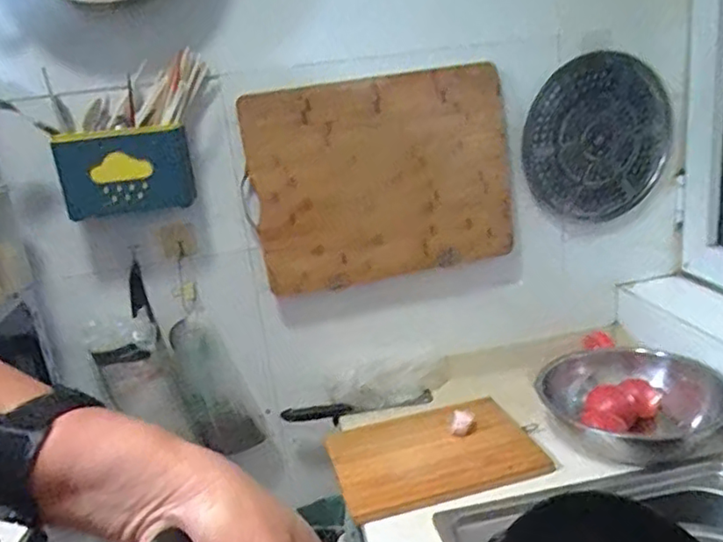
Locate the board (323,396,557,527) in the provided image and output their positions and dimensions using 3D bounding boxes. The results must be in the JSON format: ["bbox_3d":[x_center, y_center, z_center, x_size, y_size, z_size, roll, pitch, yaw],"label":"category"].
[{"bbox_3d":[0.113,0.288,0.977,0.306,0.025,0.235,-13,22,-11],"label":"board"}]

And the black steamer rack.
[{"bbox_3d":[0.447,-0.246,1.155,0.290,0.296,0.030,-10,17,-8],"label":"black steamer rack"}]

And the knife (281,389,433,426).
[{"bbox_3d":[-0.007,0.257,1.141,0.277,0.037,0.026,-9,17,-4],"label":"knife"}]

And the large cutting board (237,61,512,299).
[{"bbox_3d":[0.037,-0.159,1.090,0.452,0.354,0.032,-10,13,-7],"label":"large cutting board"}]

